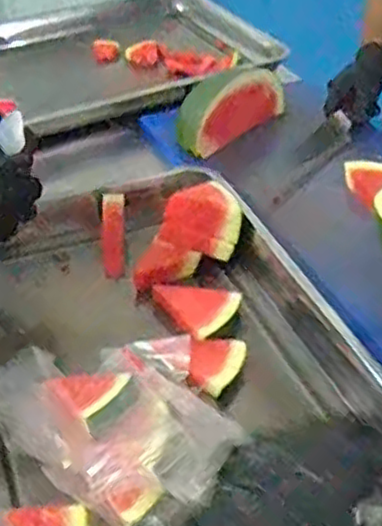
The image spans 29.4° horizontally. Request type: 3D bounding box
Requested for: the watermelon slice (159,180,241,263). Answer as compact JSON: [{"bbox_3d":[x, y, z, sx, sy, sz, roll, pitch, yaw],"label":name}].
[{"bbox_3d":[0.014,-0.056,0.856,0.087,0.031,0.093,17,79,-8],"label":"watermelon slice"}]

